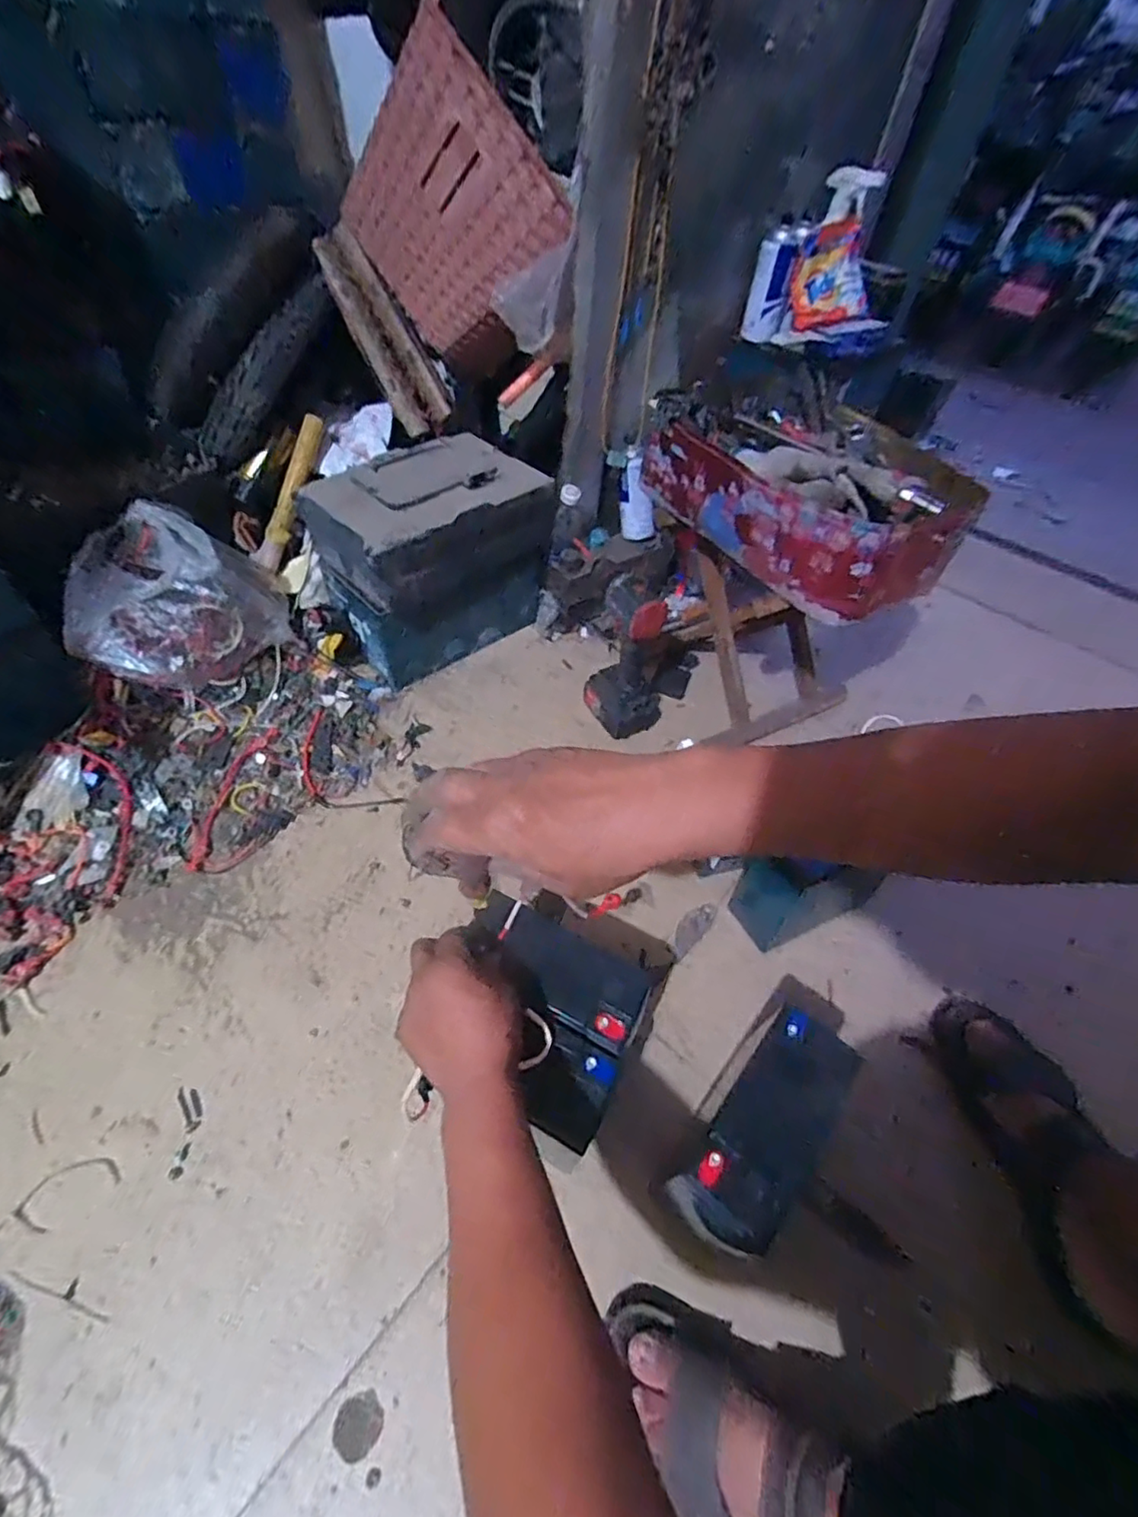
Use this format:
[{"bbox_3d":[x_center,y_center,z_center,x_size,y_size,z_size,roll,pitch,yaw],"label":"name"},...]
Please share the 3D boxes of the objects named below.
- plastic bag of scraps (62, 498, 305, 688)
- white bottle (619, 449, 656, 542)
[{"bbox_3d":[-0.565,-0.240,0.856,0.271,0.203,0.161,-25,57,-23],"label":"plastic bag of scraps"},{"bbox_3d":[0.114,-0.462,1.052,0.044,0.154,0.058,-25,32,-23],"label":"white bottle"}]

